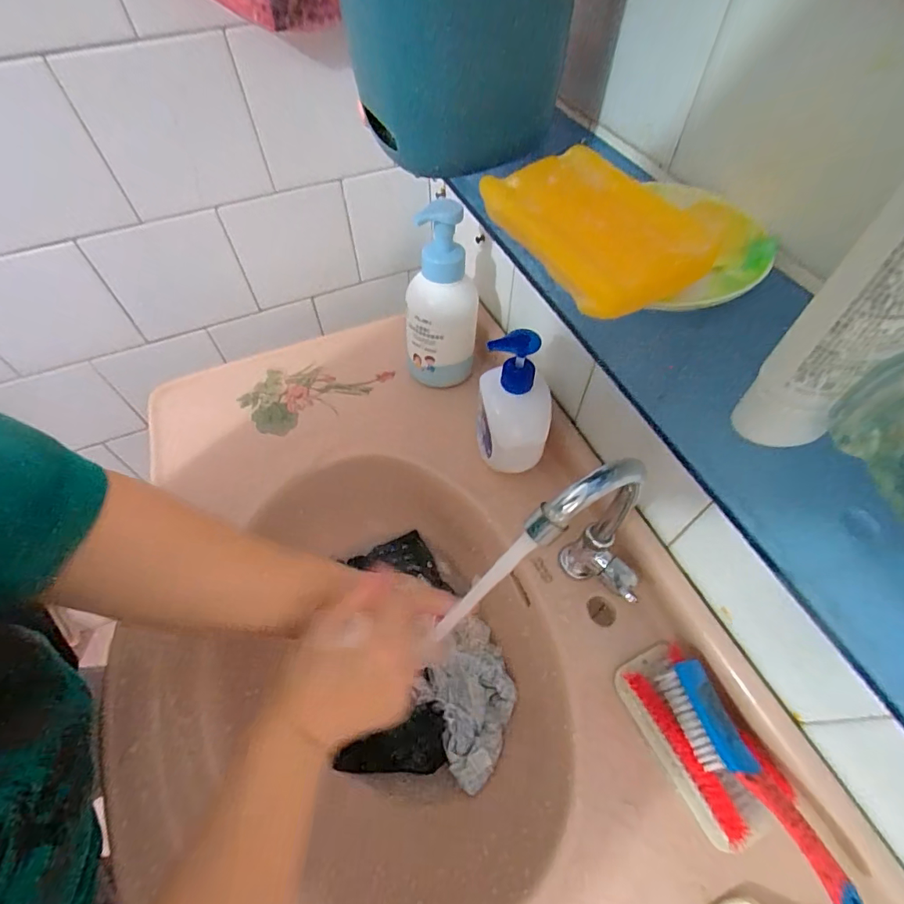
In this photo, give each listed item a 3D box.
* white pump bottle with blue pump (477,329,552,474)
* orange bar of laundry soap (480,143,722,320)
[{"bbox_3d":[0.062,-0.047,0.464,0.074,0.165,0.085,10,56,5],"label":"white pump bottle with blue pump"},{"bbox_3d":[0.070,-0.111,0.225,0.068,0.023,0.101,-25,61,-16],"label":"orange bar of laundry soap"}]

